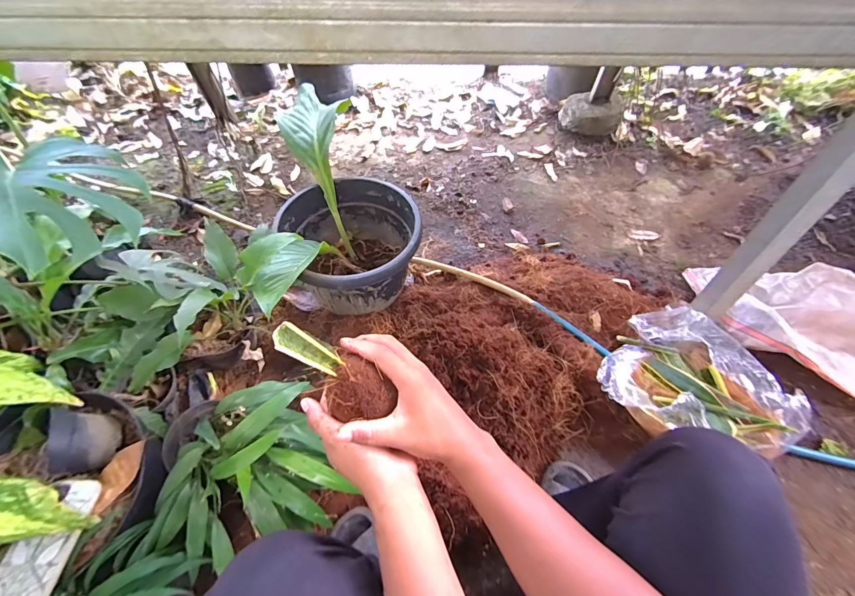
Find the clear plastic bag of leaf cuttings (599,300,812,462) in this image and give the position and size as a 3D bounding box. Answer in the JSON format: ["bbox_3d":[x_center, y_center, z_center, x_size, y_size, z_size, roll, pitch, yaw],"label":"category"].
[{"bbox_3d":[0.535,0.155,0.778,0.325,0.185,0.265,15,56,10],"label":"clear plastic bag of leaf cuttings"}]

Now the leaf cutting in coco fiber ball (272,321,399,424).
[{"bbox_3d":[-0.091,0.066,0.356,0.053,0.132,0.052,-7,43,44],"label":"leaf cutting in coco fiber ball"}]

